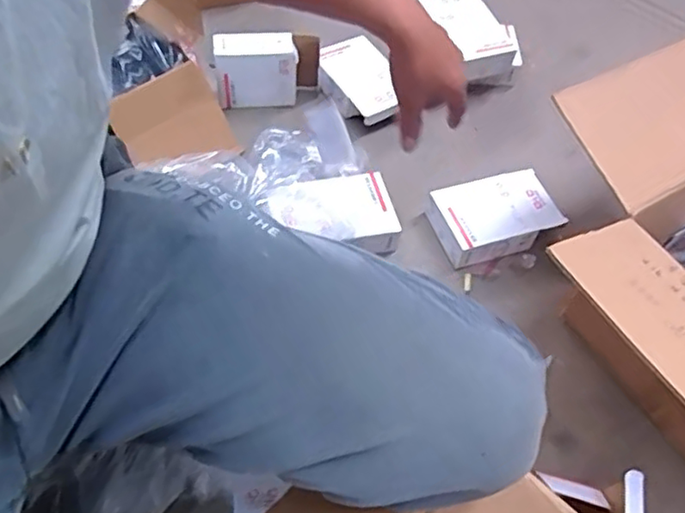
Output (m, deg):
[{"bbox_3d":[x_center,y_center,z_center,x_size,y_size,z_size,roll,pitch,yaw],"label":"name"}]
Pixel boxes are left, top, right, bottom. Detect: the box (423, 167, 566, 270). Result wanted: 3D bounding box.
[{"bbox_3d":[0.232,-0.059,0.954,0.180,0.048,0.123,-13,58,-13],"label":"box"}]

